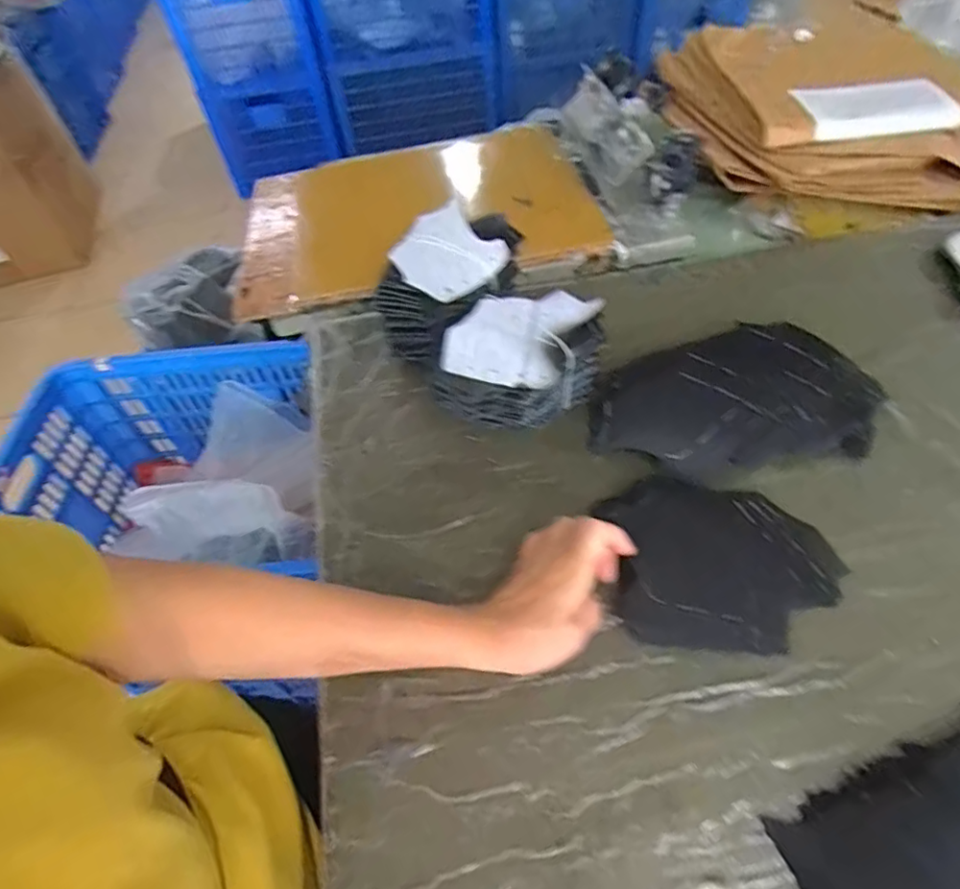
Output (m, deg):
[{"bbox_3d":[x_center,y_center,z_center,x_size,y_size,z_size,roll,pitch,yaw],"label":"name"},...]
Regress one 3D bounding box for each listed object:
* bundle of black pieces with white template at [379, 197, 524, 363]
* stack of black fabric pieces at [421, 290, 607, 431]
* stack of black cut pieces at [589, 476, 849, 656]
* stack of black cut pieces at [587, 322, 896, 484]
[{"bbox_3d":[-0.023,-0.156,0.590,0.113,0.105,0.154,12,54,14],"label":"bundle of black pieces with white template"},{"bbox_3d":[0.034,-0.075,0.535,0.149,0.093,0.093,-3,52,3],"label":"stack of black fabric pieces"},{"bbox_3d":[0.185,0.091,0.444,0.174,0.023,0.132,6,55,8],"label":"stack of black cut pieces"},{"bbox_3d":[0.226,-0.047,0.526,0.243,0.055,0.141,-10,52,-3],"label":"stack of black cut pieces"}]

